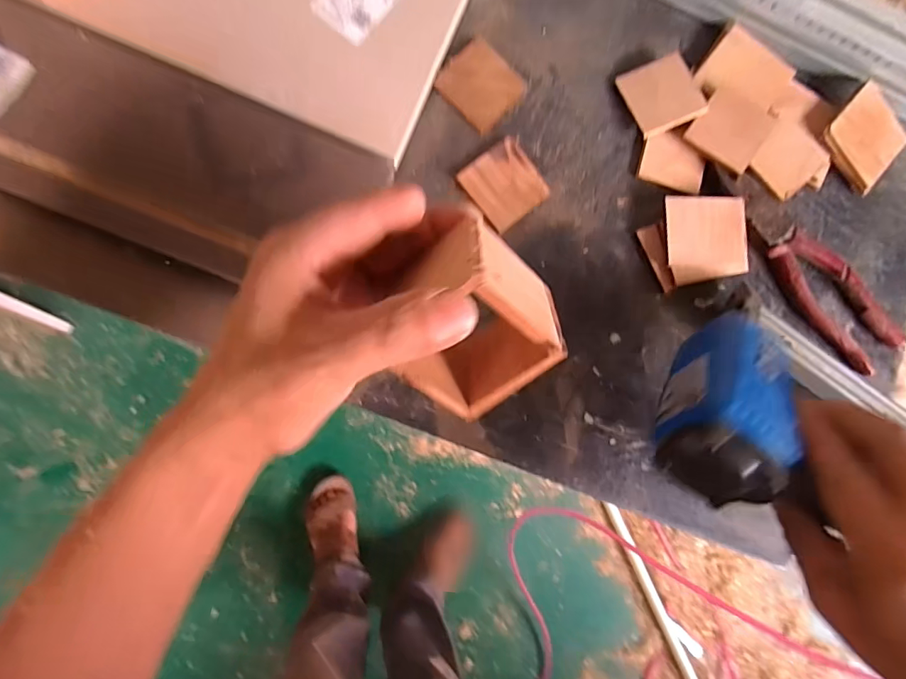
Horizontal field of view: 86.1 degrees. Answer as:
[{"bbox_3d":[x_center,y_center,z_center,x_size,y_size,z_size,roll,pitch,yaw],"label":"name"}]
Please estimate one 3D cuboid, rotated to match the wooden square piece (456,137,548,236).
[{"bbox_3d":[0.038,-0.112,0.350,0.053,0.004,0.052,-40,92,-9],"label":"wooden square piece"}]

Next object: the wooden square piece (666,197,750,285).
[{"bbox_3d":[0.186,-0.074,0.355,0.060,0.006,0.062,-5,90,-4],"label":"wooden square piece"}]

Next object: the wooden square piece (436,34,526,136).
[{"bbox_3d":[0.021,-0.185,0.354,0.052,0.006,0.055,41,82,-3],"label":"wooden square piece"}]

